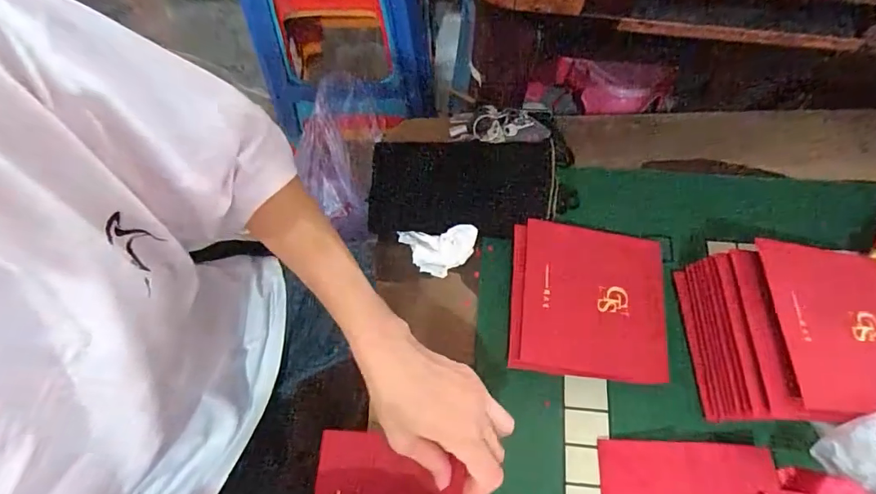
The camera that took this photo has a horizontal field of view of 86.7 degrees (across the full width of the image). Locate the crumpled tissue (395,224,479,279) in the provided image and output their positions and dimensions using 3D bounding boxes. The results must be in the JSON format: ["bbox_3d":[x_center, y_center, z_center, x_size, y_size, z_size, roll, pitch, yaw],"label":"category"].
[{"bbox_3d":[-0.001,0.004,0.475,0.078,0.021,0.046,-1,68,0],"label":"crumpled tissue"}]

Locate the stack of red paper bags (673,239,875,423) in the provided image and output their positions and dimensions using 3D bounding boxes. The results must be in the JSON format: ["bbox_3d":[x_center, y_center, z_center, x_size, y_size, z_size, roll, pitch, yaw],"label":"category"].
[{"bbox_3d":[0.320,0.076,0.409,0.170,0.078,0.151,0,68,0],"label":"stack of red paper bags"}]

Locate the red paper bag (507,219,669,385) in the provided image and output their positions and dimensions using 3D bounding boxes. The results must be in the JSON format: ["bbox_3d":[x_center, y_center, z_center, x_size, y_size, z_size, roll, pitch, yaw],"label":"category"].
[{"bbox_3d":[0.145,0.052,0.448,0.147,0.030,0.141,5,68,2],"label":"red paper bag"}]

